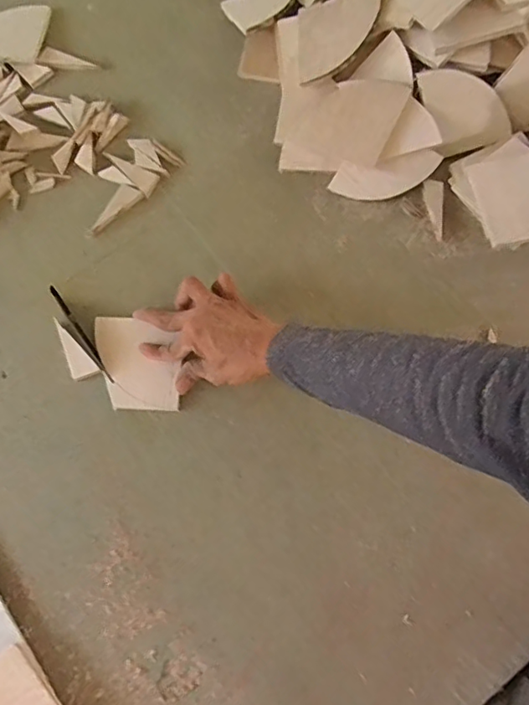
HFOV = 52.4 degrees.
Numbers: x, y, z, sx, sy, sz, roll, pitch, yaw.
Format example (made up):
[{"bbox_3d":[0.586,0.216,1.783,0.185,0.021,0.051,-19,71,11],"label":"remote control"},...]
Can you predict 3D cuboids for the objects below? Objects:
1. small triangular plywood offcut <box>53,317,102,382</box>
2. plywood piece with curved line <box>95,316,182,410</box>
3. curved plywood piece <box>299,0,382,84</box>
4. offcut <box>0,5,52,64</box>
[{"bbox_3d":[-0.214,0.000,0.592,0.027,0.008,0.076,-41,79,-12],"label":"small triangular plywood offcut"},{"bbox_3d":[-0.136,0.011,0.575,0.085,0.004,0.100,-3,84,-1],"label":"plywood piece with curved line"},{"bbox_3d":[0.087,-0.372,0.630,0.095,0.006,0.101,-3,80,19],"label":"curved plywood piece"},{"bbox_3d":[-0.342,-0.418,0.704,0.109,0.008,0.094,2,73,-1],"label":"offcut"}]

